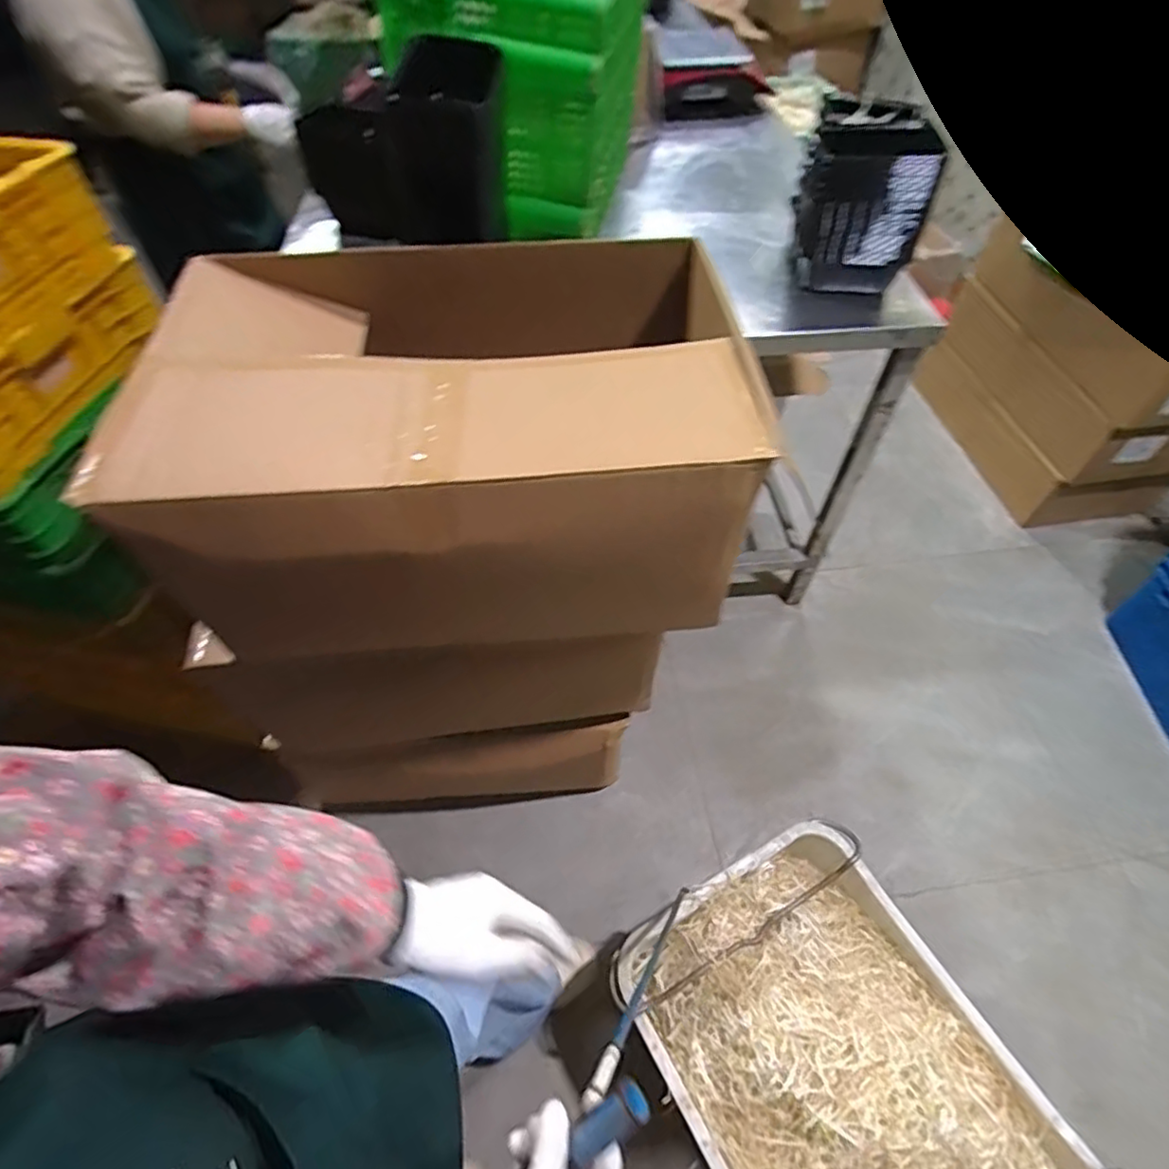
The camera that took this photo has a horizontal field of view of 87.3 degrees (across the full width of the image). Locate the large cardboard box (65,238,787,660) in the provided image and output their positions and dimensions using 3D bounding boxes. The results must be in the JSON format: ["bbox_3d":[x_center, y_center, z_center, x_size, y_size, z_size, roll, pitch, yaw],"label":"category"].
[{"bbox_3d":[-0.152,-0.174,0.804,0.668,0.313,0.473,-6,53,-4],"label":"large cardboard box"}]

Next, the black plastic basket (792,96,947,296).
[{"bbox_3d":[0.455,-0.644,1.018,0.182,0.259,0.268,11,54,9],"label":"black plastic basket"}]

